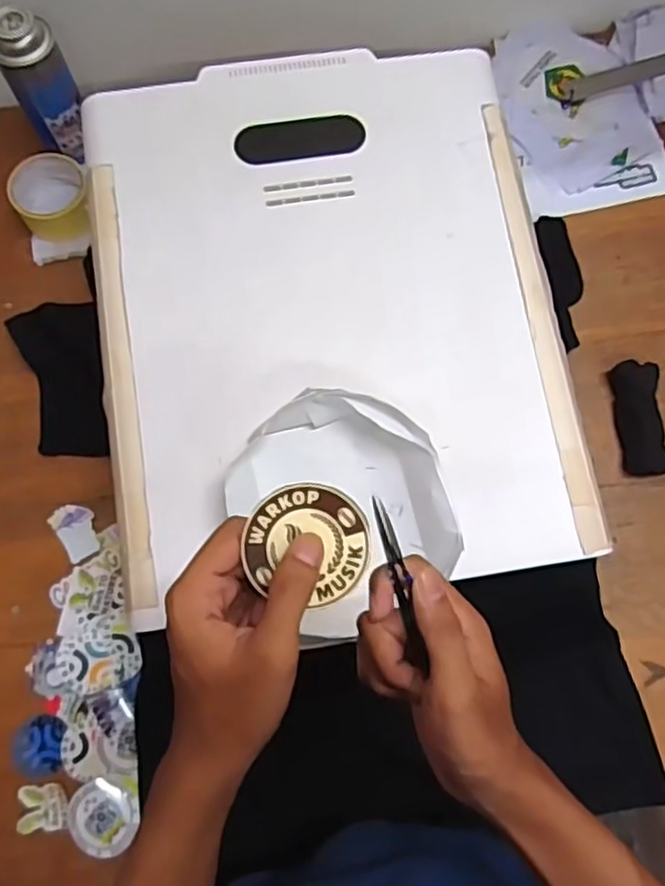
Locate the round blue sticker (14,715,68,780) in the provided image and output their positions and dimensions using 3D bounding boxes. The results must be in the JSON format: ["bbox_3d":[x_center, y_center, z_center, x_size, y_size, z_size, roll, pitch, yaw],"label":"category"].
[{"bbox_3d":[-0.284,0.295,0.647,0.052,0.005,0.055,-1,80,6],"label":"round blue sticker"}]

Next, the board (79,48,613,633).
[{"bbox_3d":[-0.005,-0.124,0.592,0.395,0.018,0.492,-8,77,-3],"label":"board"}]

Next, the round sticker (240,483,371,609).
[{"bbox_3d":[-0.012,0.052,0.351,0.065,0.004,0.059,25,93,-6],"label":"round sticker"}]

